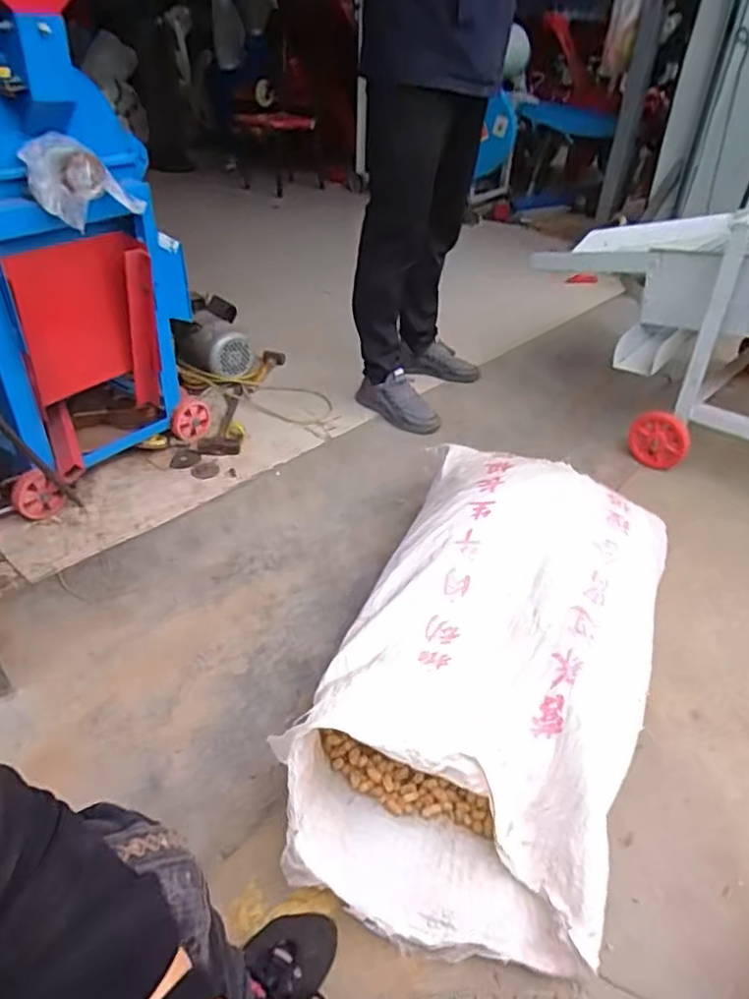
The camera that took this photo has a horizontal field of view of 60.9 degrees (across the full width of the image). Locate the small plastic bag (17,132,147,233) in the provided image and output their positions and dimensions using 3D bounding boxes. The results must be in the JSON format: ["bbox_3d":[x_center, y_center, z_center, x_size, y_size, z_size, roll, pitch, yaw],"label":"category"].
[{"bbox_3d":[-0.523,-0.577,1.156,0.194,0.131,0.112,-14,41,-21],"label":"small plastic bag"}]

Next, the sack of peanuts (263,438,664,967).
[{"bbox_3d":[0.188,0.232,1.005,0.436,0.207,0.802,17,42,17],"label":"sack of peanuts"}]

